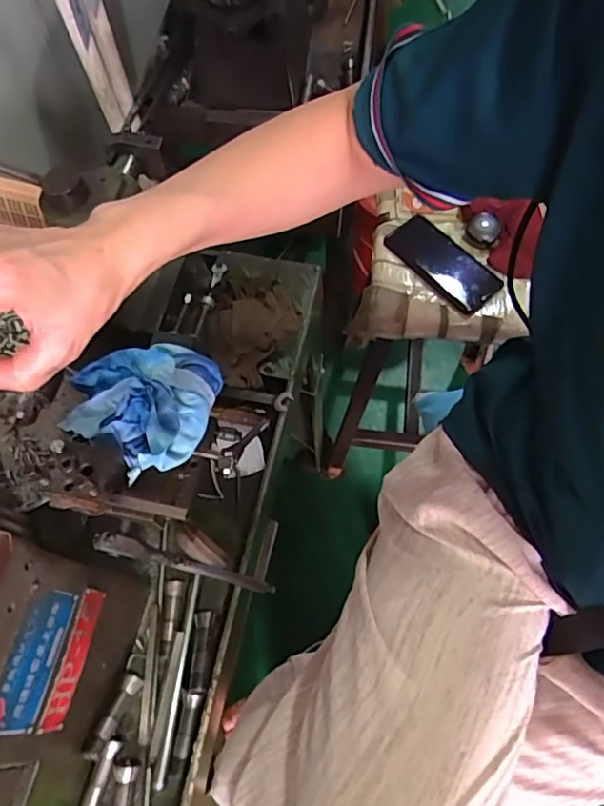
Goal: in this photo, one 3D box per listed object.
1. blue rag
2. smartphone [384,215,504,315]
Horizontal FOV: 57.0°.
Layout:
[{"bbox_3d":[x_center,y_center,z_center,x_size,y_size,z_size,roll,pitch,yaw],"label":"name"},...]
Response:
[{"bbox_3d":[-0.131,-0.007,0.441,0.114,0.039,0.113,16,67,9],"label":"blue rag"},{"bbox_3d":[0.187,-0.185,0.748,0.156,0.017,0.066,40,94,9],"label":"smartphone"}]

